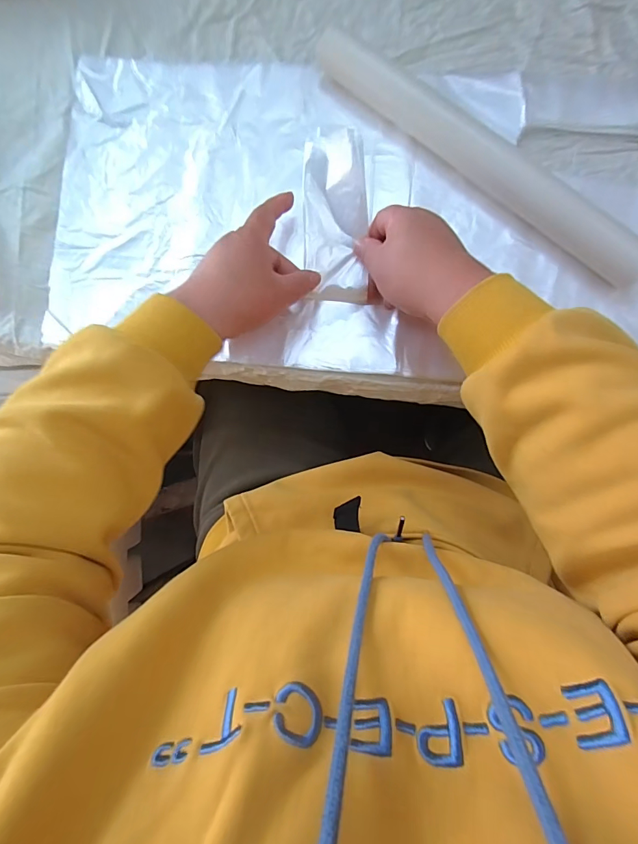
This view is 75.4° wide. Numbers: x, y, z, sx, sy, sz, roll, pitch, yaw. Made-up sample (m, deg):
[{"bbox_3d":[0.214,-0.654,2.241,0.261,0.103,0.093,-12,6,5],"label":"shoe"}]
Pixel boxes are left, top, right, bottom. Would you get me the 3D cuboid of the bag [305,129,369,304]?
[{"bbox_3d":[0.015,-0.176,0.366,0.054,0.026,0.132,-2,112,3],"label":"bag"}]

